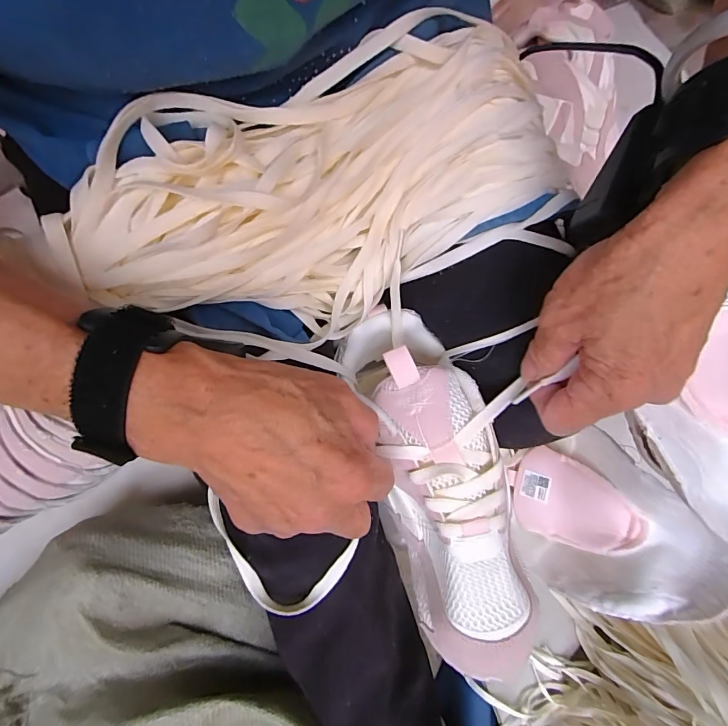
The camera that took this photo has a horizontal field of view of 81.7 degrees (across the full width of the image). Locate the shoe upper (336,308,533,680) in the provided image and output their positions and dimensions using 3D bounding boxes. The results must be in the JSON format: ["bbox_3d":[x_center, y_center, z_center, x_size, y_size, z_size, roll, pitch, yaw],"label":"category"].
[{"bbox_3d":[0.044,0.071,0.265,0.073,0.054,0.210,-14,80,-4],"label":"shoe upper"}]

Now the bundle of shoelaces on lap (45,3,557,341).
[{"bbox_3d":[-0.017,-0.115,0.257,0.300,0.061,0.160,-29,94,-11],"label":"bundle of shoelaces on lap"}]

